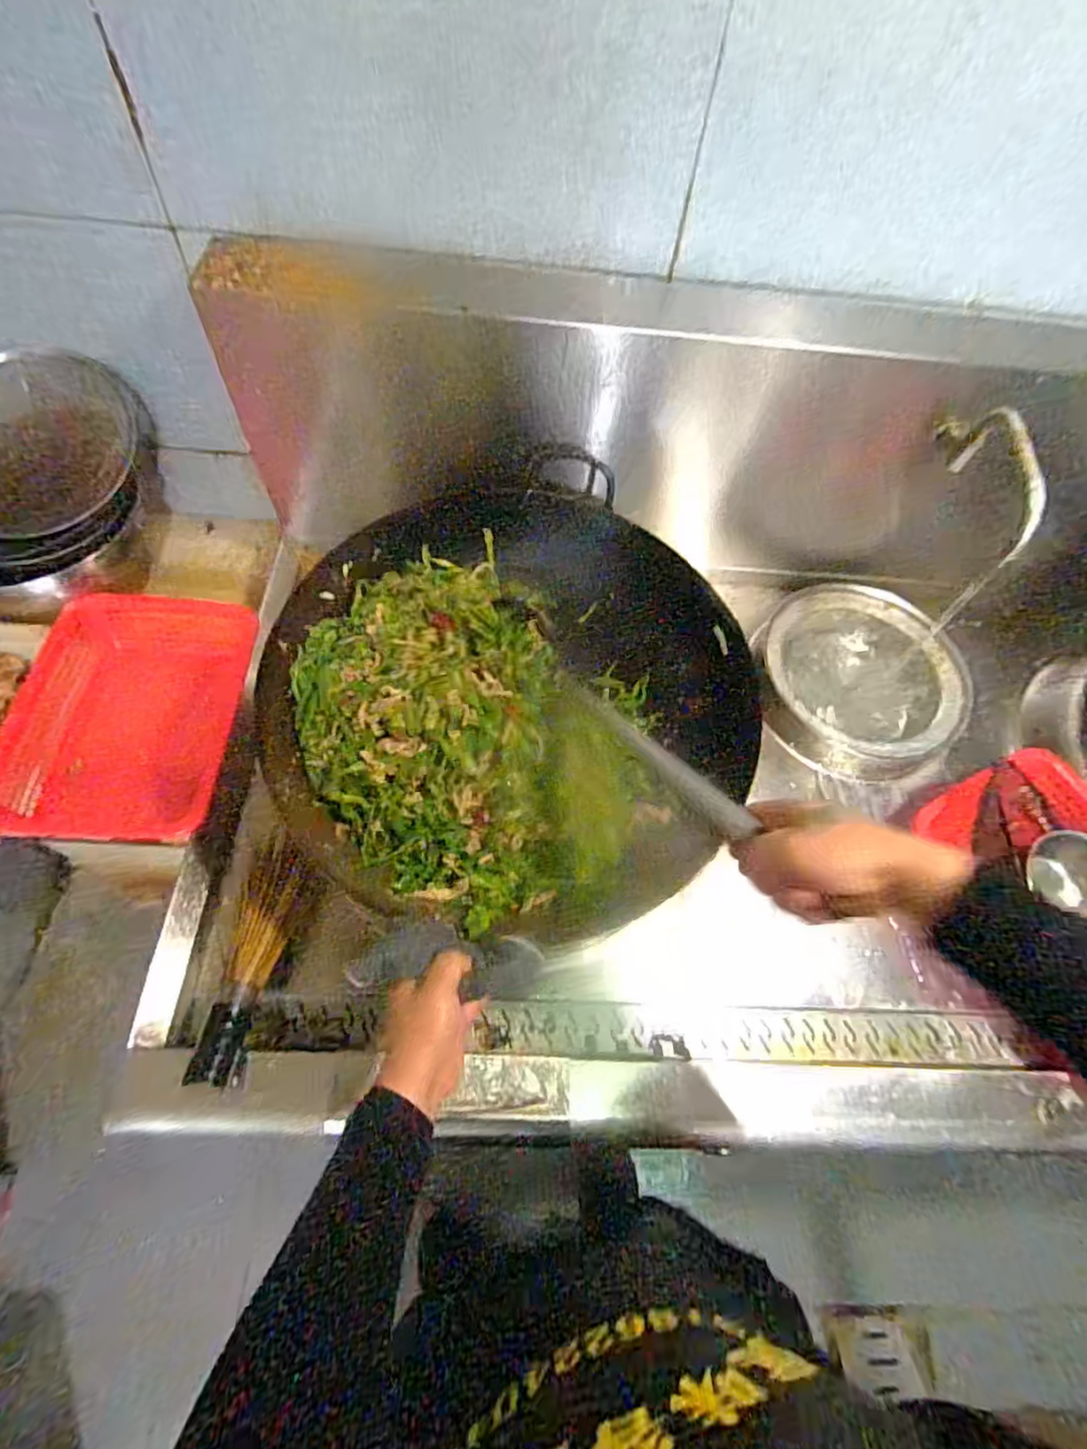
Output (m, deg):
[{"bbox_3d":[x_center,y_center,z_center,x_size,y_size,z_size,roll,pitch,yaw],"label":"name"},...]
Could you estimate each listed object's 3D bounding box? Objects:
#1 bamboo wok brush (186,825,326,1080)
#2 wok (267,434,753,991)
[{"bbox_3d":[-0.309,0.246,0.667,0.072,0.055,0.252,11,59,2],"label":"bamboo wok brush"},{"bbox_3d":[-0.031,-0.037,0.726,0.510,0.149,0.514,-22,63,-16],"label":"wok"}]

